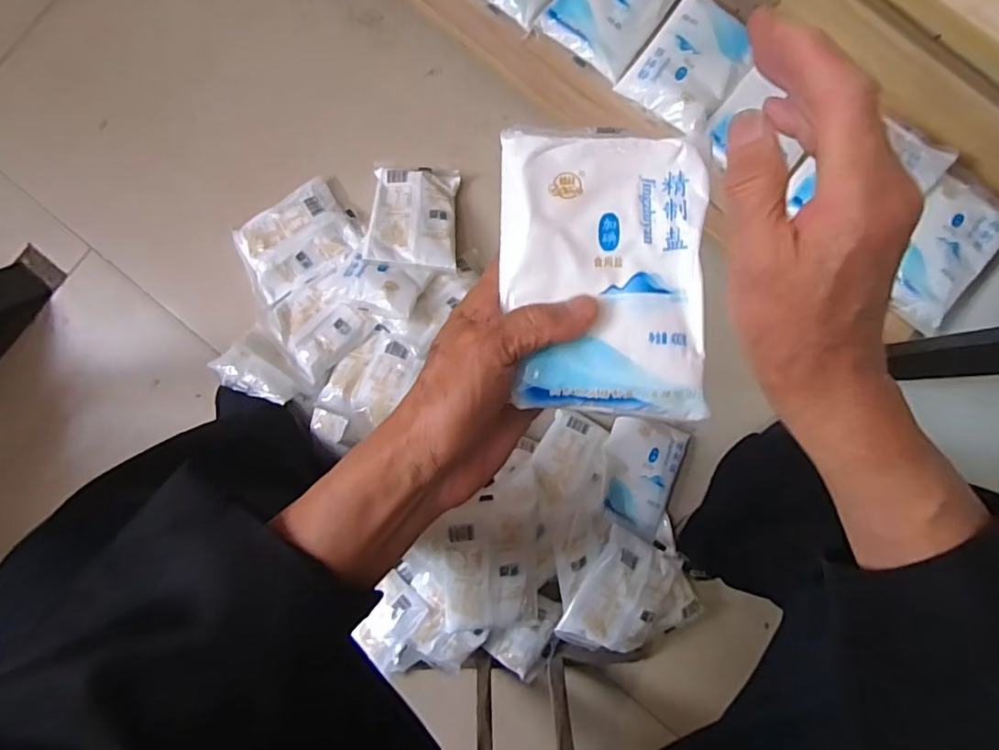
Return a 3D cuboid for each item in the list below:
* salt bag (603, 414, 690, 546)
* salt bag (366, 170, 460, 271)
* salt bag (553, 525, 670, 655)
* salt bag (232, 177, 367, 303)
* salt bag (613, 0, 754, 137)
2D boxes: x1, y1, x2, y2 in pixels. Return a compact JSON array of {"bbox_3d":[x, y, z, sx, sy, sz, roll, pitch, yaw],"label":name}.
[{"bbox_3d":[0.181,0.129,0.729,0.102,0.028,0.144,20,88,2],"label":"salt bag"},{"bbox_3d":[-0.113,-0.208,0.751,0.110,0.028,0.140,4,72,-5],"label":"salt bag"},{"bbox_3d":[0.151,0.280,0.715,0.102,0.047,0.151,30,88,2],"label":"salt bag"},{"bbox_3d":[-0.274,-0.184,0.762,0.154,0.033,0.125,-31,87,-1],"label":"salt bag"},{"bbox_3d":[0.225,-0.362,0.649,0.107,0.019,0.152,38,89,2],"label":"salt bag"}]

